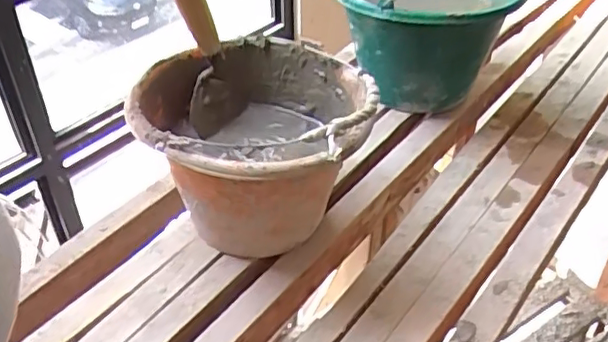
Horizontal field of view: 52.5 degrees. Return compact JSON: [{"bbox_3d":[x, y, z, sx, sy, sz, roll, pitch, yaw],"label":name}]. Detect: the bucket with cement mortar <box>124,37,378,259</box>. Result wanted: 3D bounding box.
[{"bbox_3d":[-0.057,-0.028,0.681,0.230,0.186,0.257,-5,40,-5],"label":"bucket with cement mortar"}]

